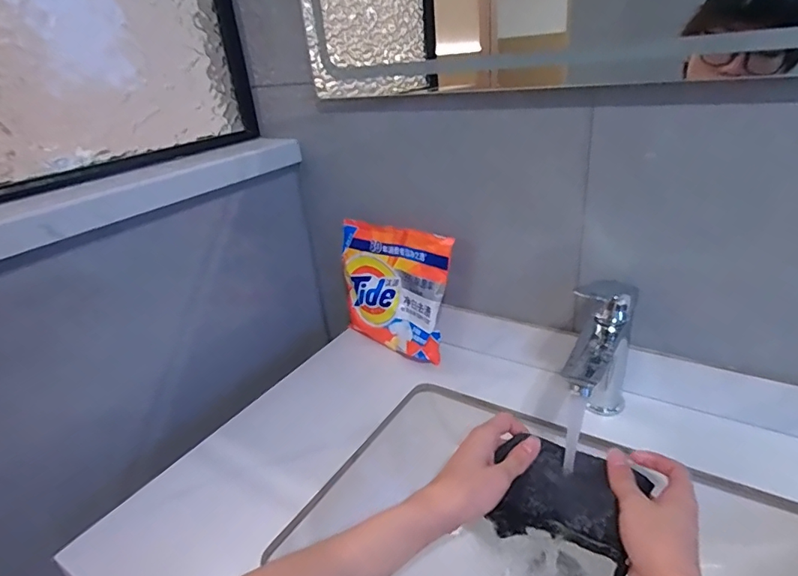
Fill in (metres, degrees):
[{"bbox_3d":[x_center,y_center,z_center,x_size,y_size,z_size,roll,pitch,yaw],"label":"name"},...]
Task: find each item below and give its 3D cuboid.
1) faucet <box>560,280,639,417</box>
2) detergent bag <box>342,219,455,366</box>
[{"bbox_3d":[0.223,0.076,0.534,0.063,0.150,0.083,6,29,23],"label":"faucet"},{"bbox_3d":[-0.008,0.000,0.682,0.053,0.168,0.175,-28,34,-37],"label":"detergent bag"}]

